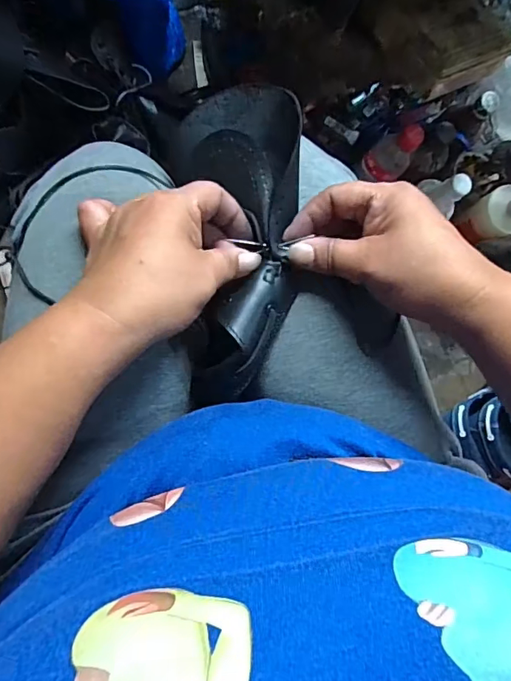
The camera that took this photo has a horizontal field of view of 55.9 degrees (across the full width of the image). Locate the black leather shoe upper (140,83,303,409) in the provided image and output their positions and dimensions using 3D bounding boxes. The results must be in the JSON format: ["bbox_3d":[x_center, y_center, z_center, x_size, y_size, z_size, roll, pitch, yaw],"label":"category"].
[{"bbox_3d":[-0.020,-0.066,0.319,0.092,0.049,0.211,0,86,-9],"label":"black leather shoe upper"}]

